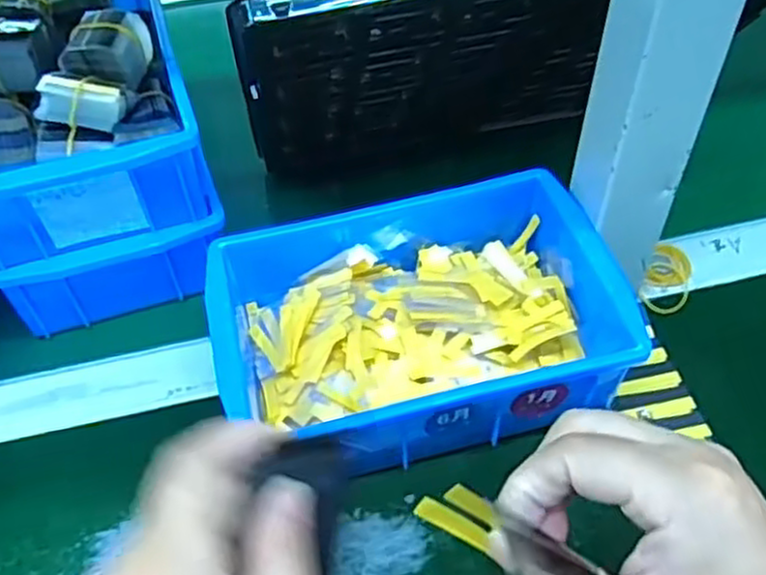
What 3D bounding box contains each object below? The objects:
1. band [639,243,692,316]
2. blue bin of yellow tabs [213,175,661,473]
[{"bbox_3d":[0.172,-0.006,0.446,0.026,0.007,0.054,19,53,18],"label":"band"},{"bbox_3d":[0.015,0.011,0.400,0.203,0.059,0.163,-8,49,-5],"label":"blue bin of yellow tabs"}]

